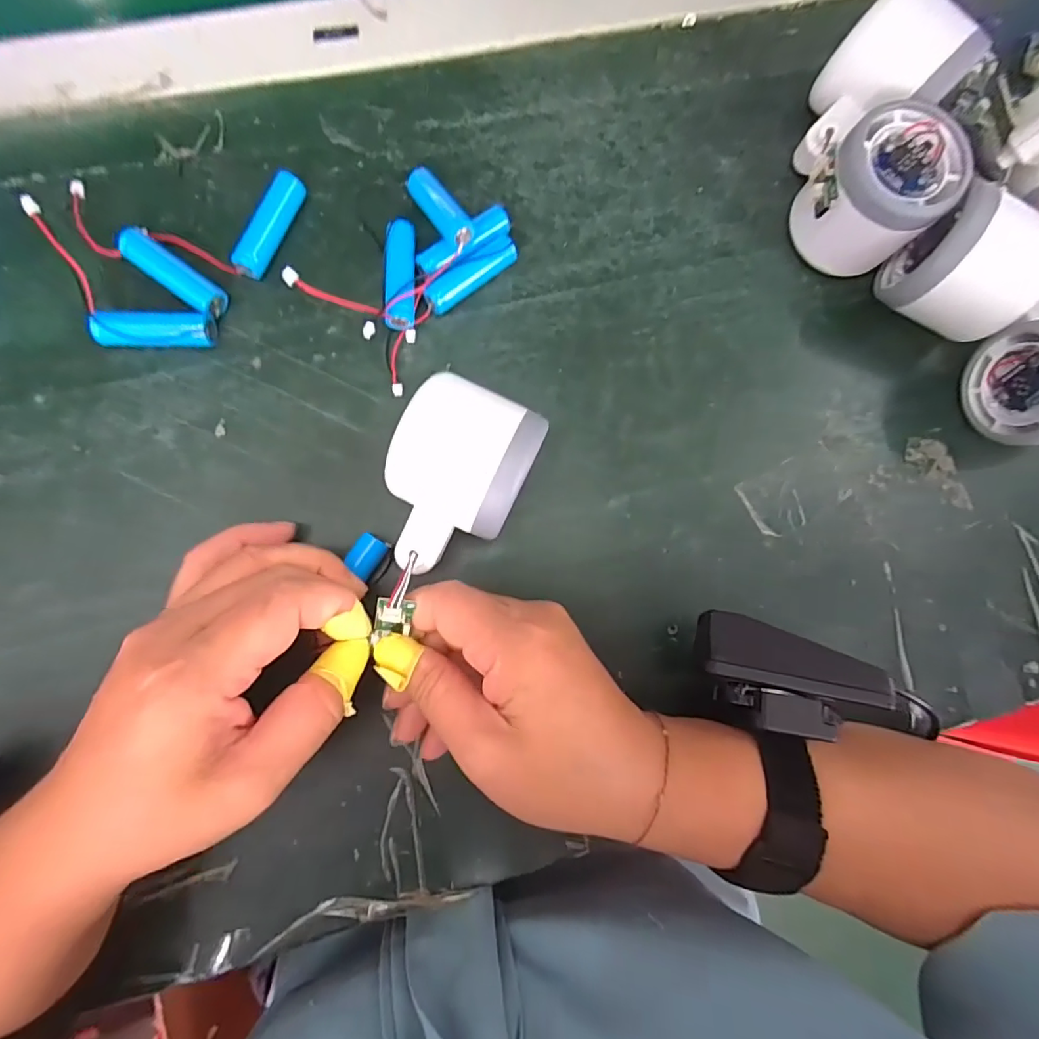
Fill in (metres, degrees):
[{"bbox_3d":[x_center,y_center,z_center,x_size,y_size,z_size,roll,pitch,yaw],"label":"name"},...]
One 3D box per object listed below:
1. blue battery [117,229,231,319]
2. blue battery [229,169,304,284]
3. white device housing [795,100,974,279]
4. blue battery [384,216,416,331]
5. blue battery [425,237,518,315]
[{"bbox_3d":[-0.164,-0.117,0.249,0.051,0.012,0.015,36,83,-1],"label":"blue battery"},{"bbox_3d":[-0.121,-0.143,0.256,0.012,0.014,0.052,26,83,-2],"label":"blue battery"},{"bbox_3d":[0.175,-0.160,0.264,0.060,0.054,0.056,0,85,-5],"label":"white device housing"},{"bbox_3d":[-0.058,-0.120,0.258,0.014,0.019,0.053,-2,85,-5],"label":"blue battery"},{"bbox_3d":[-0.024,-0.122,0.264,0.051,0.012,0.011,-38,89,-7],"label":"blue battery"}]

